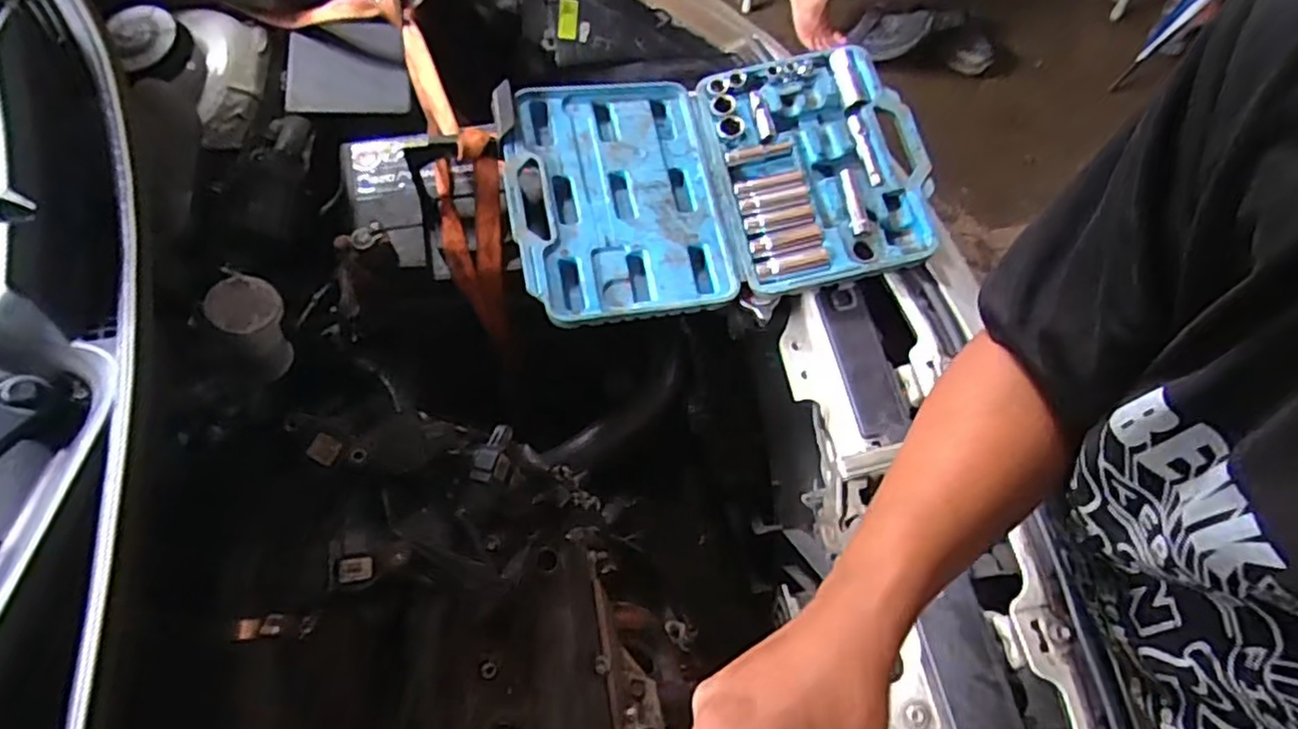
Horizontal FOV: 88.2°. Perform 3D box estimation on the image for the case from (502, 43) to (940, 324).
[{"bbox_3d":[0.066,-0.177,0.637,0.387,0.053,0.242,-11,65,-5],"label":"case"}]

